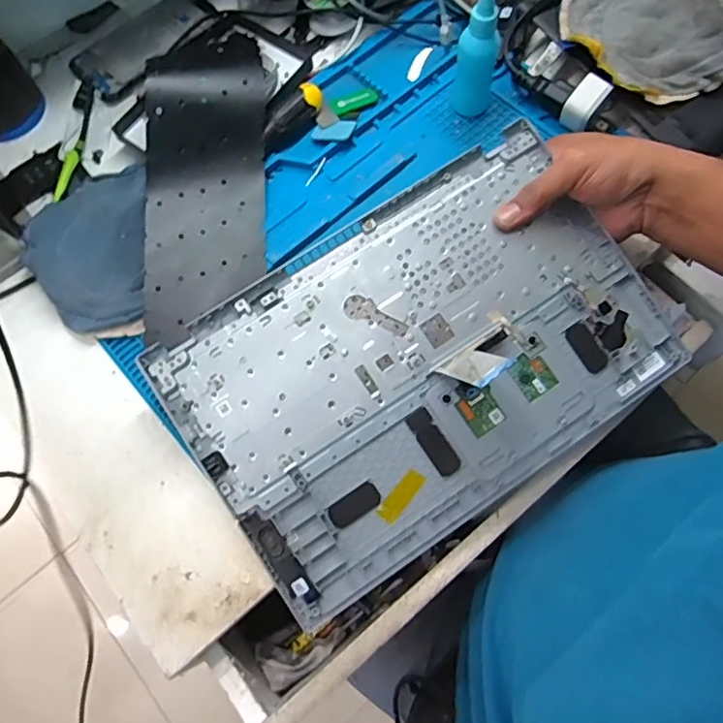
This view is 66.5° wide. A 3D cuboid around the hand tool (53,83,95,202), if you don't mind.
[{"bbox_3d":[-0.271,-0.211,0.527,0.012,0.007,0.132,5,70,4],"label":"hand tool"}]

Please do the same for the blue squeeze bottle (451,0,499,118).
[{"bbox_3d":[0.103,-0.273,0.482,0.036,0.117,0.039,14,71,7],"label":"blue squeeze bottle"}]

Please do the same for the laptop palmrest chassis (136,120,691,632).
[{"bbox_3d":[0.048,0.000,0.424,0.356,0.008,0.230,-33,85,-7],"label":"laptop palmrest chassis"}]

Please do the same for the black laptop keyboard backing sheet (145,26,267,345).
[{"bbox_3d":[-0.136,-0.166,0.475,0.101,0.063,0.299,-2,70,1],"label":"black laptop keyboard backing sheet"}]

